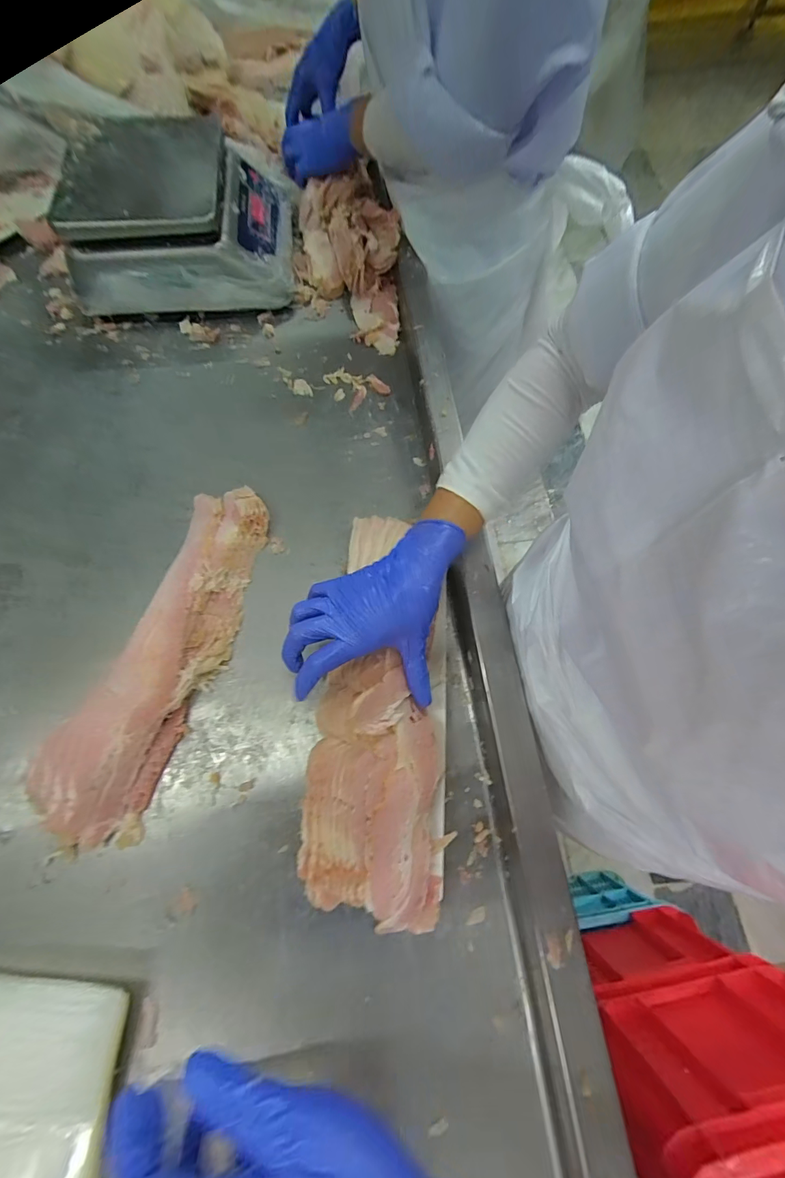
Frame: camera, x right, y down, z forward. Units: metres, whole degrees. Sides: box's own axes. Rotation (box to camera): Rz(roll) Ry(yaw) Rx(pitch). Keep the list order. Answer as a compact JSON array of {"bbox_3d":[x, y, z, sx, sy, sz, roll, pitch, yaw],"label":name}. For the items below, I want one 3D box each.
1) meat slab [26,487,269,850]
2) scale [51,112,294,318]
[{"bbox_3d":[-0.210,0.048,0.393,0.091,0.042,0.334,16,71,5],"label":"meat slab"},{"bbox_3d":[-0.280,-0.514,0.559,0.270,0.115,0.269,-5,70,-2],"label":"scale"}]

